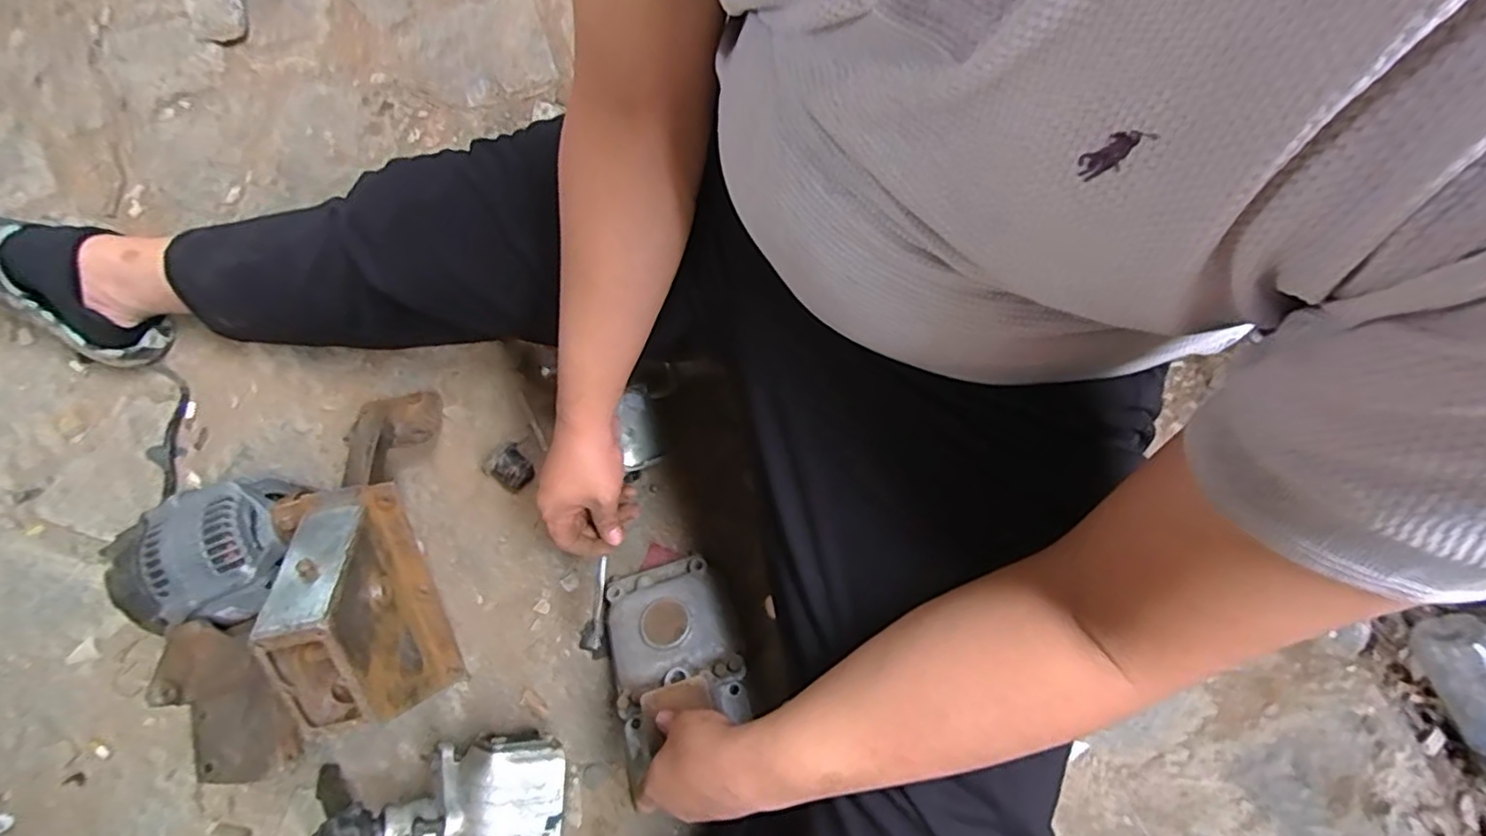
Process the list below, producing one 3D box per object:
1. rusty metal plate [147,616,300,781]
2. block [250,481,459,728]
[{"bbox_3d":[-0.454,0.243,0.548,0.085,0.033,0.151,-30,75,-7],"label":"rusty metal plate"},{"bbox_3d":[-0.343,0.200,0.561,0.089,0.234,0.162,-10,31,-3],"label":"block"}]

